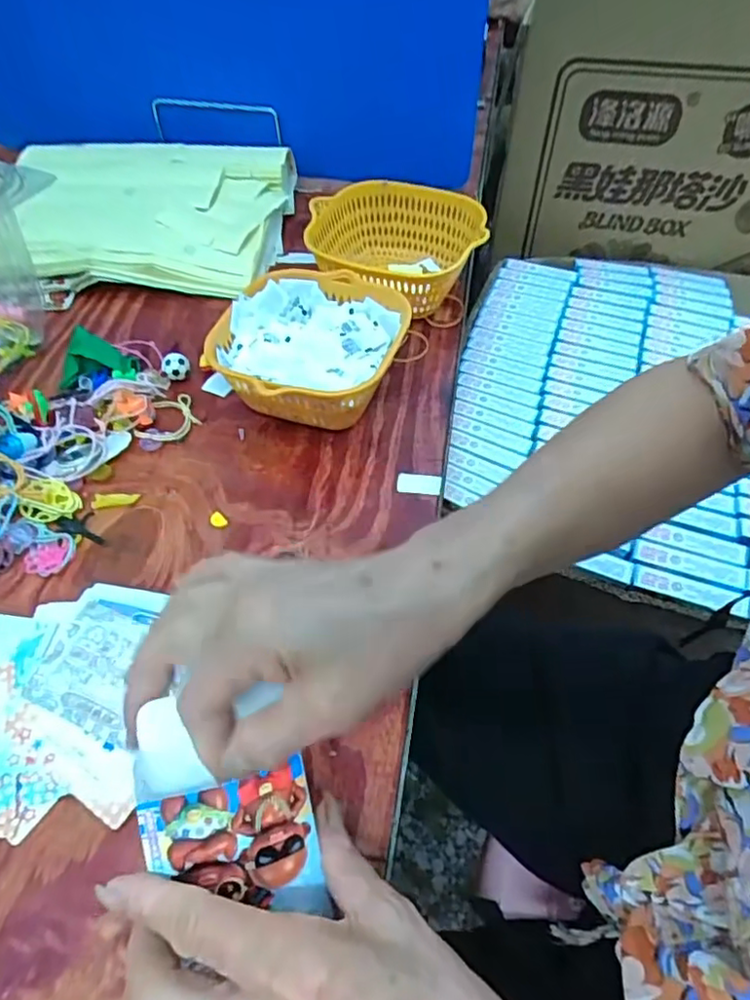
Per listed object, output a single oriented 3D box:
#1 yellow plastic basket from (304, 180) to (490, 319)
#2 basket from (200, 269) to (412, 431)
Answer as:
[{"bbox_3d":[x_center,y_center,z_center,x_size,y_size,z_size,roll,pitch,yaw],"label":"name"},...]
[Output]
[{"bbox_3d":[0.018,-0.227,0.562,0.150,0.069,0.150,10,54,6],"label":"yellow plastic basket"},{"bbox_3d":[-0.049,-0.113,0.481,0.132,0.062,0.143,1,53,-1],"label":"basket"}]

